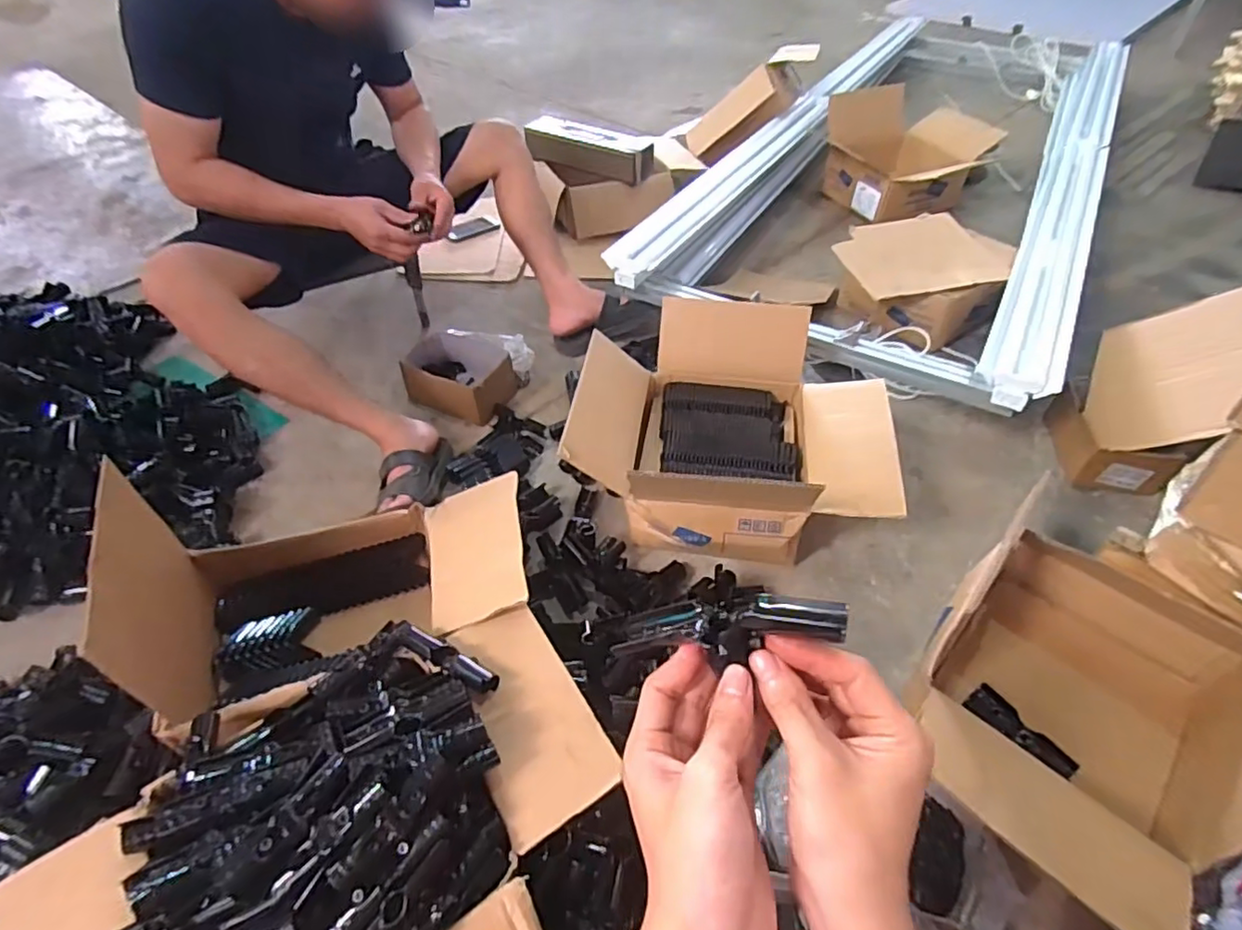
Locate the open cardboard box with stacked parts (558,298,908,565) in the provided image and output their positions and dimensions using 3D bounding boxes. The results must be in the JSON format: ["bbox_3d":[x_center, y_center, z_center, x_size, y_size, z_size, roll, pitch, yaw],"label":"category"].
[{"bbox_3d":[0.185,-0.049,1.060,0.503,0.226,0.429,7,47,7],"label":"open cardboard box with stacked parts"}]

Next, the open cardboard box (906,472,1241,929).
[{"bbox_3d":[0.537,0.284,0.724,0.446,0.227,0.281,-36,56,-29],"label":"open cardboard box"}]

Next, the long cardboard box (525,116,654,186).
[{"bbox_3d":[-0.098,-0.874,1.723,0.386,0.083,0.111,24,51,21],"label":"long cardboard box"}]

